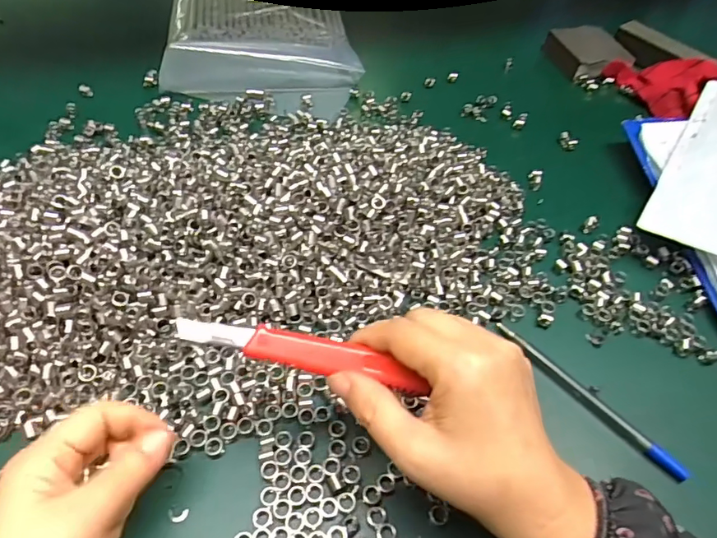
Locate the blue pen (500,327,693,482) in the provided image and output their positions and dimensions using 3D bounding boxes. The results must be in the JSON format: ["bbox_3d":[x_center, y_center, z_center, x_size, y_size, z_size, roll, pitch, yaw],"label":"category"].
[{"bbox_3d":[0.150,0.083,0.334,0.011,0.009,0.140,-35,62,-27],"label":"blue pen"}]

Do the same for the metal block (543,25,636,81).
[{"bbox_3d":[0.273,-0.257,0.598,0.076,0.026,0.081,-13,53,-13],"label":"metal block"}]

